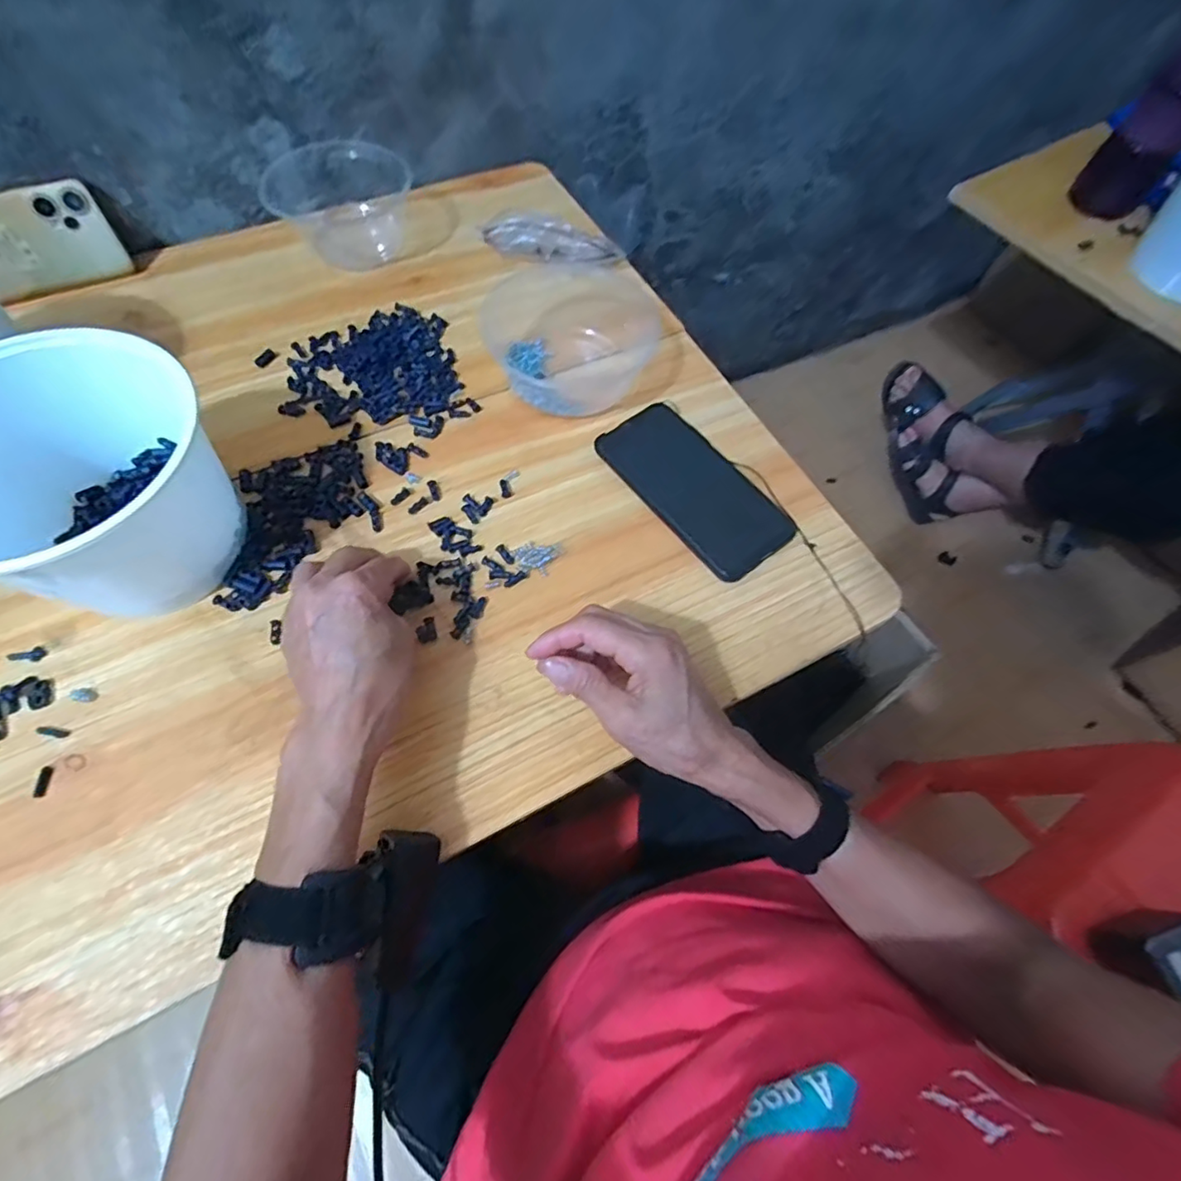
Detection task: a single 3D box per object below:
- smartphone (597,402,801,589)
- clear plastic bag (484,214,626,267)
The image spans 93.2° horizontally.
[{"bbox_3d":[0.083,-0.084,0.446,0.081,0.012,0.161,-34,70,-18],"label":"smartphone"},{"bbox_3d":[-0.038,-0.348,0.557,0.134,0.028,0.024,10,63,2],"label":"clear plastic bag"}]

